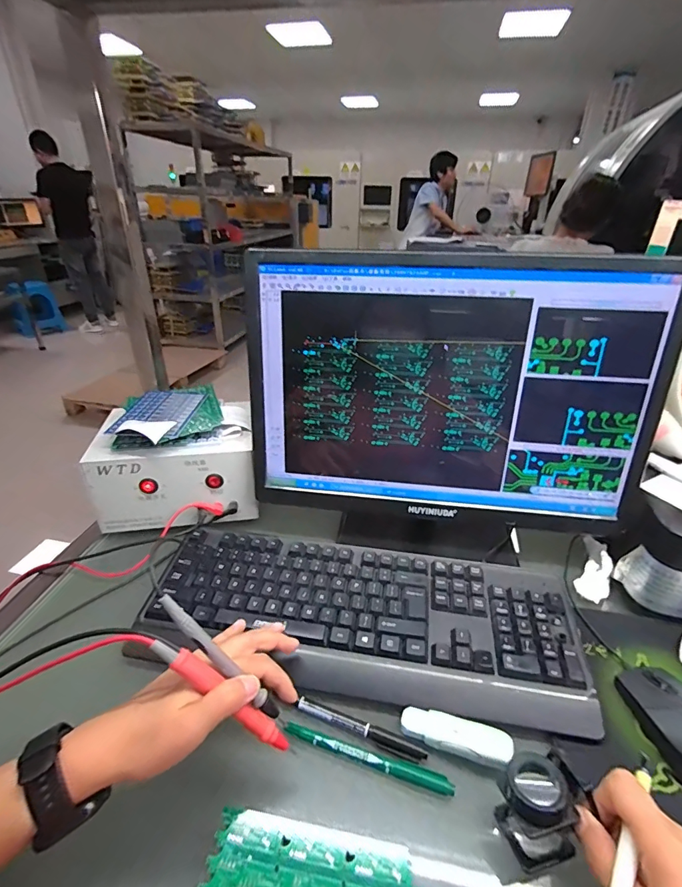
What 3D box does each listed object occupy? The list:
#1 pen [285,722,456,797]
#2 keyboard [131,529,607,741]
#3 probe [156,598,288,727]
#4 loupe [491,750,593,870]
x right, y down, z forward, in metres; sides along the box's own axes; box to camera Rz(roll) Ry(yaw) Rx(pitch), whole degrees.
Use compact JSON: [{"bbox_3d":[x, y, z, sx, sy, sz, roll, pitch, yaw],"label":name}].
[{"bbox_3d":[0.021,0.249,0.340,0.134,0.010,0.012,10,31,15],"label":"pen"},{"bbox_3d":[0.020,0.173,0.439,0.423,0.034,0.164,9,30,12],"label":"keyboard"},{"bbox_3d":[-0.084,0.159,0.310,0.008,0.136,0.013,-28,17,29],"label":"probe"},{"bbox_3d":[0.138,0.250,0.295,0.049,0.057,0.048,1,30,0],"label":"loupe"}]

